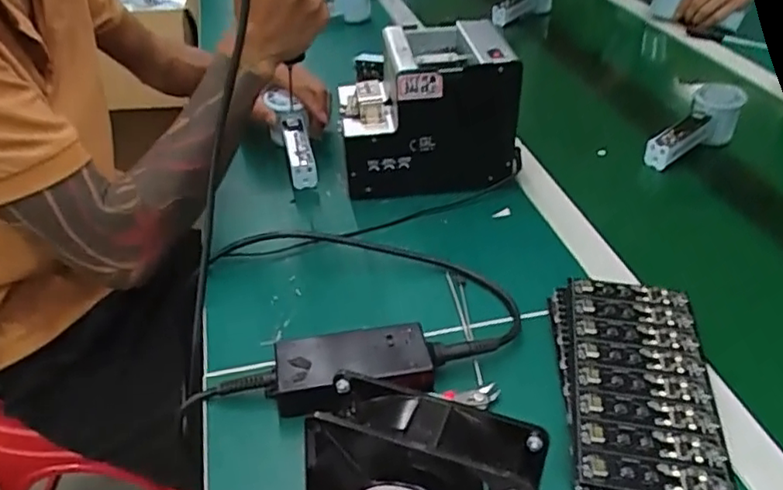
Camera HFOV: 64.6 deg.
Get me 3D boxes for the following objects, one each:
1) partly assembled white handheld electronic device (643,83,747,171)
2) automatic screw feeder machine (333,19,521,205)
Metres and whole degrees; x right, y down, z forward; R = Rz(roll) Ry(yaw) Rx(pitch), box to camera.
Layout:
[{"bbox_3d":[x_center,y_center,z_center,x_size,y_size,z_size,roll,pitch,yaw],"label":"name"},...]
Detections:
[{"bbox_3d":[0.362,-0.138,0.734,0.054,0.061,0.140,29,48,33],"label":"partly assembled white handheld electronic device"},{"bbox_3d":[0.034,-0.148,0.669,0.179,0.143,0.133,-8,39,-8],"label":"automatic screw feeder machine"}]

